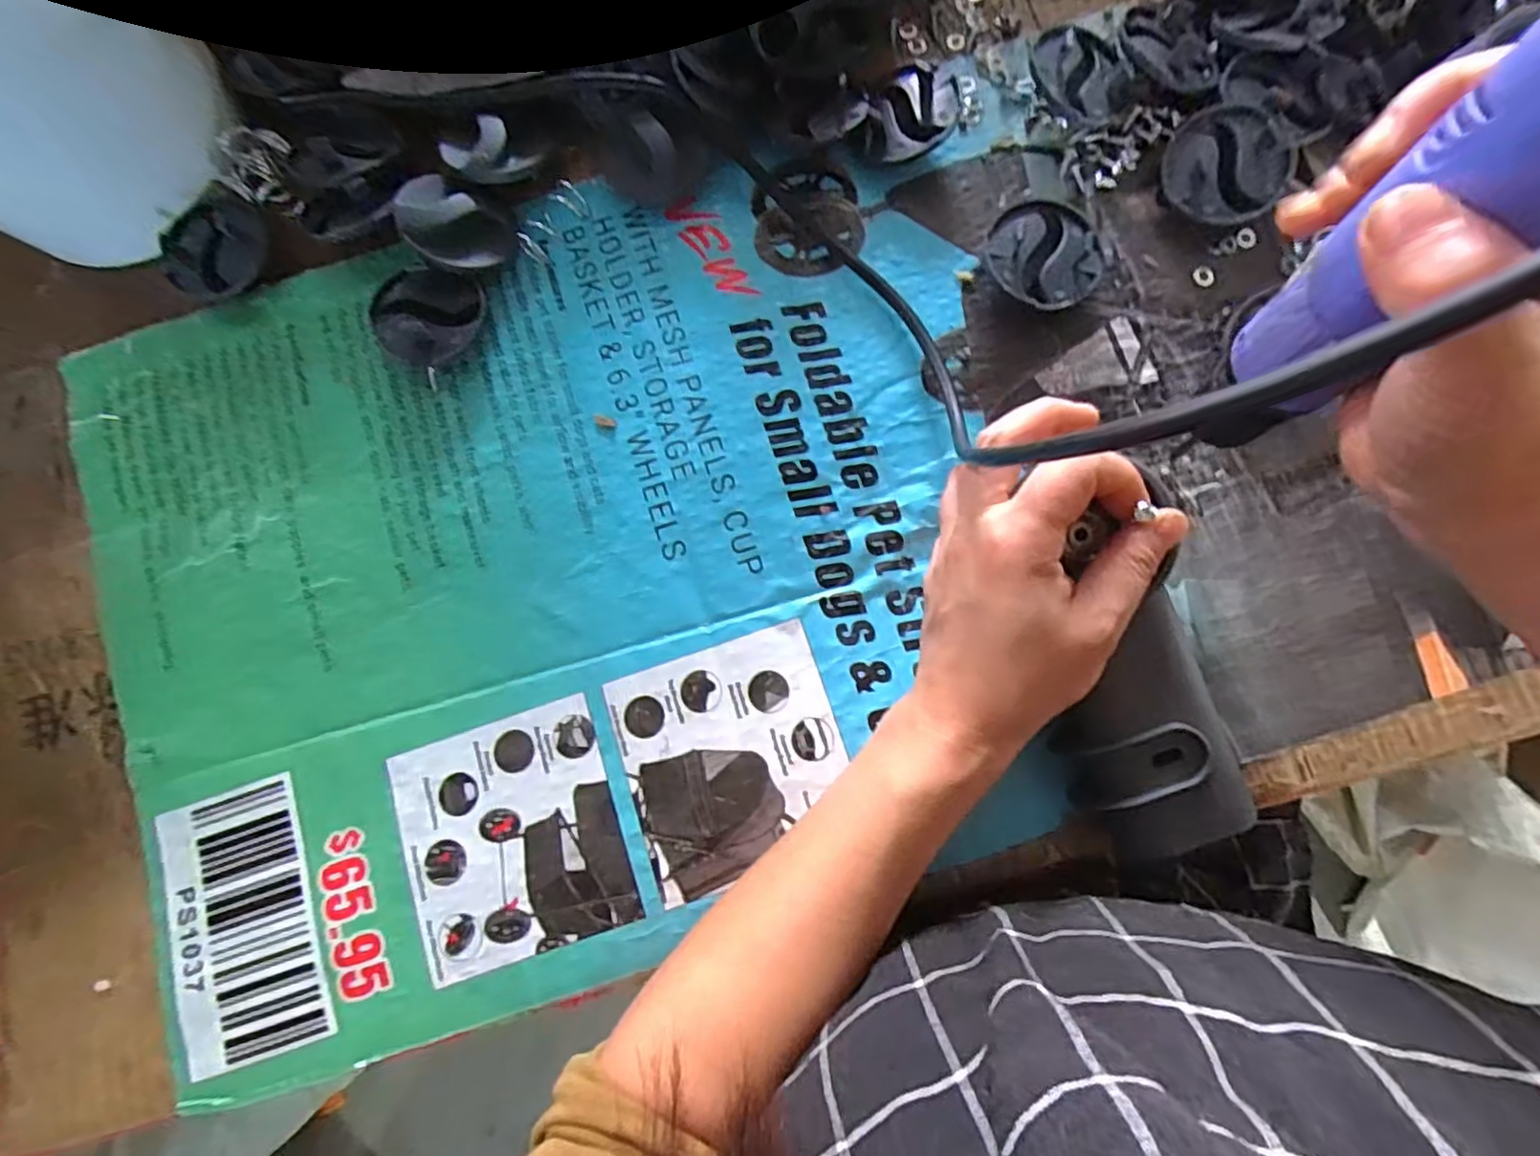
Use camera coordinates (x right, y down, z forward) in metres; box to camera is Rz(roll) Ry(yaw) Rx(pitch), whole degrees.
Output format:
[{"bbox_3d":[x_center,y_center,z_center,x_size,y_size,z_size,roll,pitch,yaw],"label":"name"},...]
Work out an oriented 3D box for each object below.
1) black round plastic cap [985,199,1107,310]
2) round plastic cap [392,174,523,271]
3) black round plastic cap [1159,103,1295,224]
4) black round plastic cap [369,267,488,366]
[{"bbox_3d":[0.133,-0.157,0.319,0.053,0.018,0.054,-1,81,3],"label":"black round plastic cap"},{"bbox_3d":[-0.161,-0.181,0.333,0.048,0.029,0.050,-1,81,3],"label":"round plastic cap"},{"bbox_3d":[0.225,-0.202,0.319,0.056,0.021,0.052,-1,81,3],"label":"black round plastic cap"},{"bbox_3d":[-0.176,-0.132,0.332,0.054,0.017,0.050,-1,81,3],"label":"black round plastic cap"}]

